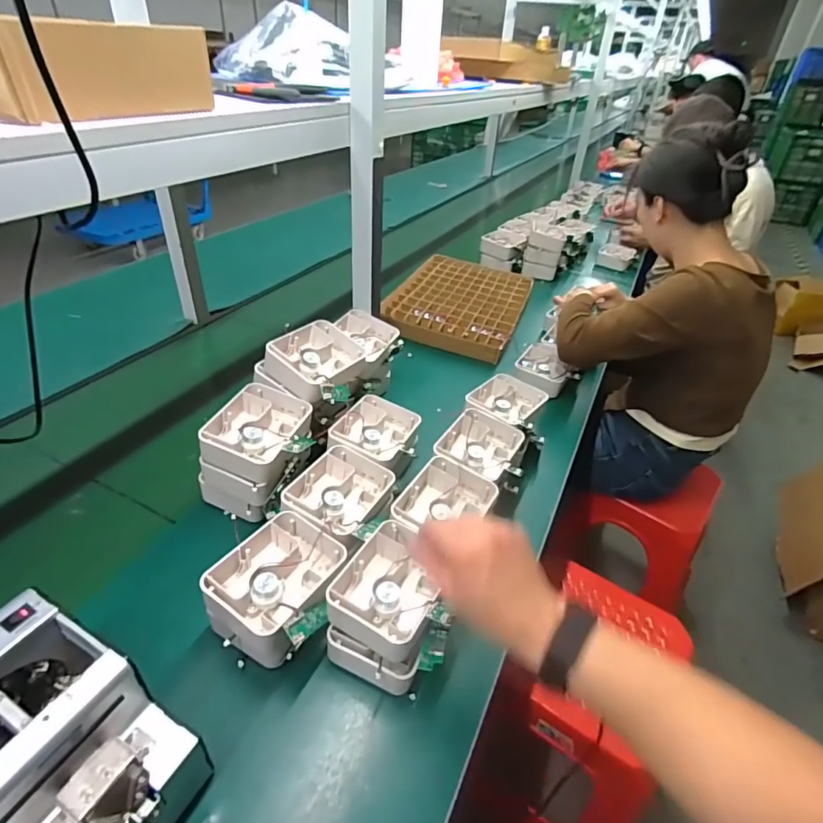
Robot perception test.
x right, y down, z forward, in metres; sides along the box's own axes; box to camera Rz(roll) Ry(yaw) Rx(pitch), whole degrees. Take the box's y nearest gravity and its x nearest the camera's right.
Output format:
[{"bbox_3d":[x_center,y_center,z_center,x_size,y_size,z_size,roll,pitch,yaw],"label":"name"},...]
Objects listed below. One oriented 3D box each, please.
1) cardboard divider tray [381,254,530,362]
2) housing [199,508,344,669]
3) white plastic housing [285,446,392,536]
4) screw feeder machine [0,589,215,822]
[{"bbox_3d":[0.115,-0.266,1.184,0.302,0.050,0.427,16,38,14],"label":"cardboard divider tray"},{"bbox_3d":[-0.148,0.194,0.536,0.111,0.079,0.133,21,40,20],"label":"housing"},{"bbox_3d":[-0.091,0.108,0.620,0.105,0.045,0.130,17,39,16],"label":"white plastic housing"},{"bbox_3d":[-0.269,0.258,0.367,0.168,0.138,0.121,20,39,19],"label":"screw feeder machine"}]

